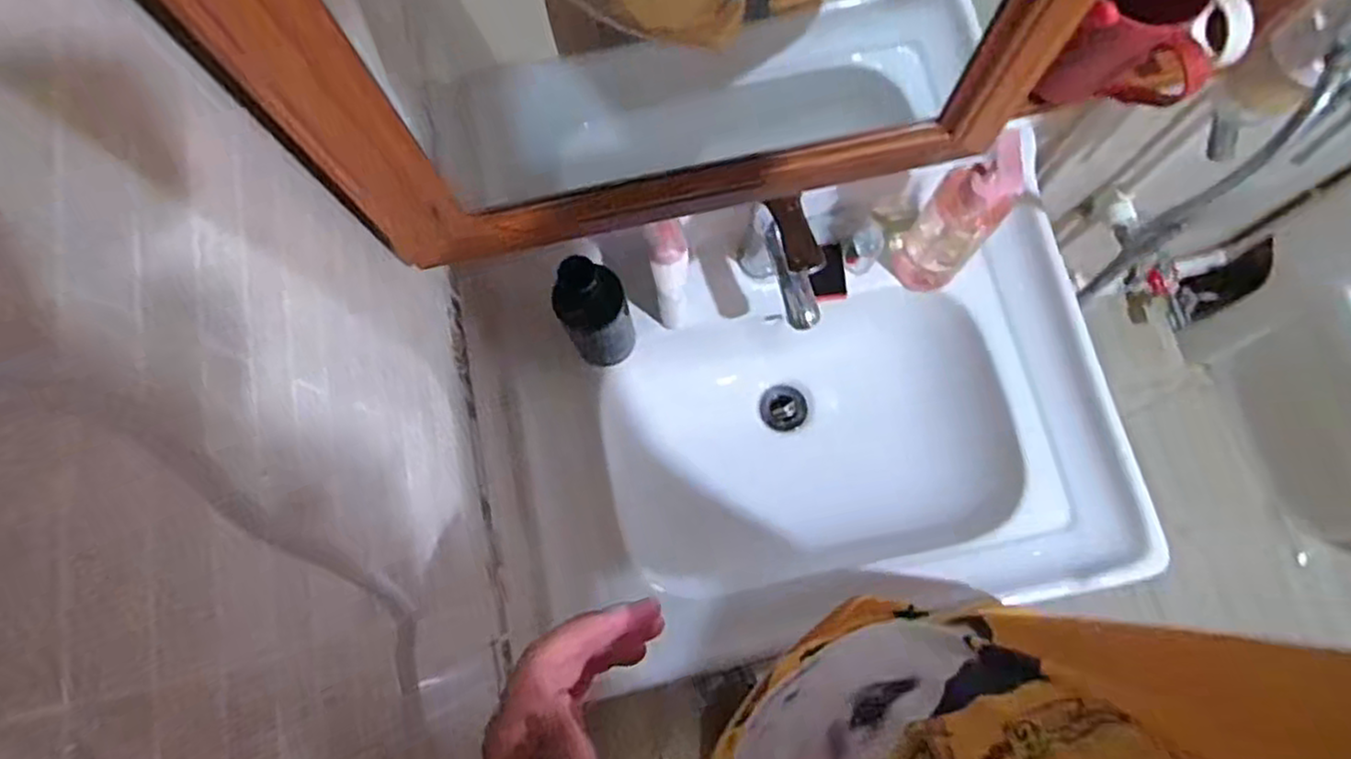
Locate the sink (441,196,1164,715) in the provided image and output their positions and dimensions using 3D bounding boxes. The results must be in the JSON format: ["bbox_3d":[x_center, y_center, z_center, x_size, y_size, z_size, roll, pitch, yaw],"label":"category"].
[{"bbox_3d":[0.128,0.059,0.843,0.615,0.251,0.443,-11,74,-3],"label":"sink"}]

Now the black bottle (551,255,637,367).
[{"bbox_3d":[-0.076,-0.061,0.728,0.070,0.169,0.055,-16,74,-5],"label":"black bottle"}]

